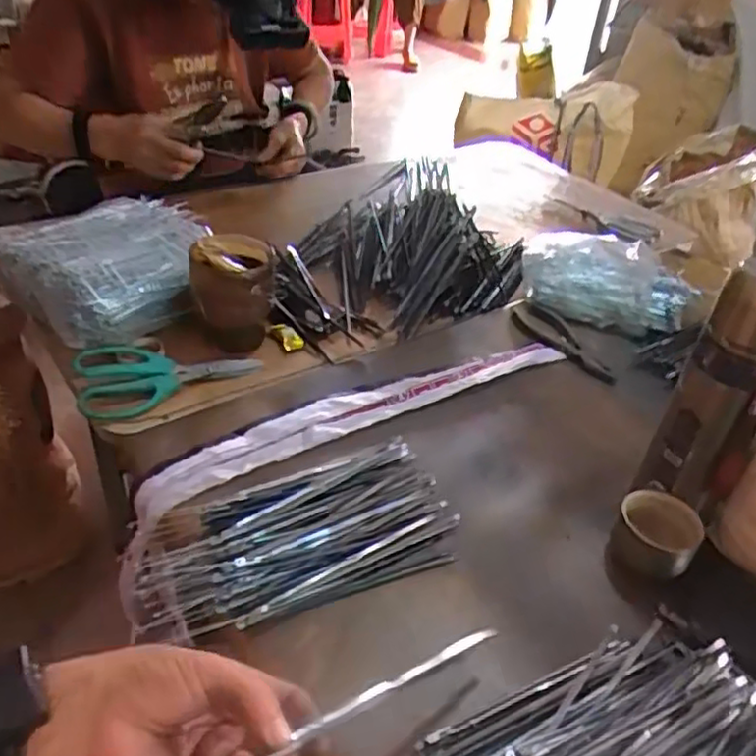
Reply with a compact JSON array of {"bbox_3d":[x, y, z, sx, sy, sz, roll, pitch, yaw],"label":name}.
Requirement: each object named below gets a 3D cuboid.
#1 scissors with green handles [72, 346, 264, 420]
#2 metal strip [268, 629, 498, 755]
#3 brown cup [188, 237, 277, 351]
[{"bbox_3d":[-0.203,-0.007,0.681,0.173,0.018,0.081,-10,40,-20],"label":"scissors with green handles"},{"bbox_3d":[0.009,0.180,0.406,0.181,0.010,0.010,-6,35,-45],"label":"metal strip"},{"bbox_3d":[-0.156,-0.092,0.742,0.082,0.103,0.088,4,37,-3],"label":"brown cup"}]

